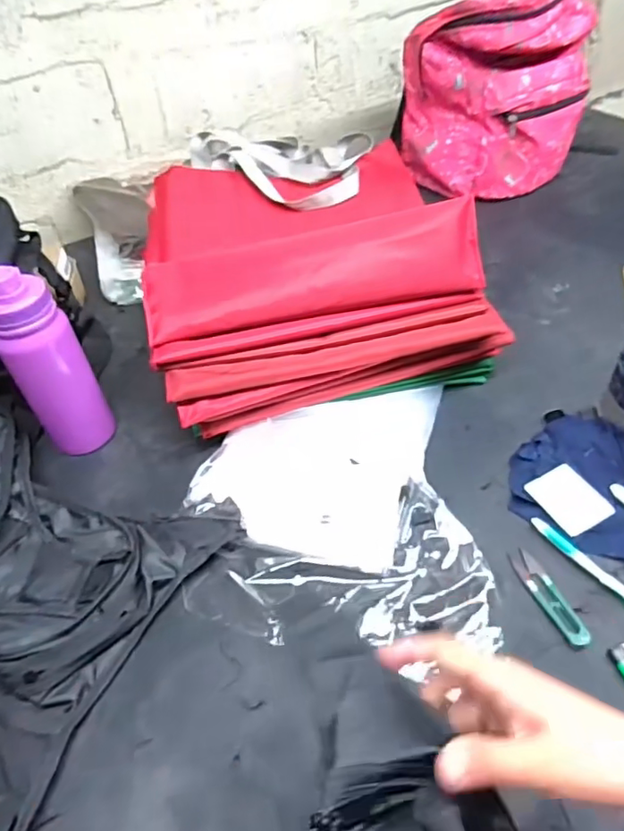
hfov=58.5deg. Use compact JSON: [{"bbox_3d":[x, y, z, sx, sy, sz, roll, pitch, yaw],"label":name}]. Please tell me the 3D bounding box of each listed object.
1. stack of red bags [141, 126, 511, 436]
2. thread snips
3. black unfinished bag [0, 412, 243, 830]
[{"bbox_3d":[-0.027,-0.220,0.784,0.391,0.190,0.473,-15,46,-7],"label":"stack of red bags"},{"bbox_3d":[0.217,0.165,0.511,0.023,0.006,0.098,-18,46,-10],"label":"thread snips"},{"bbox_3d":[-0.332,0.147,0.556,0.412,0.060,0.309,17,50,22],"label":"black unfinished bag"}]

